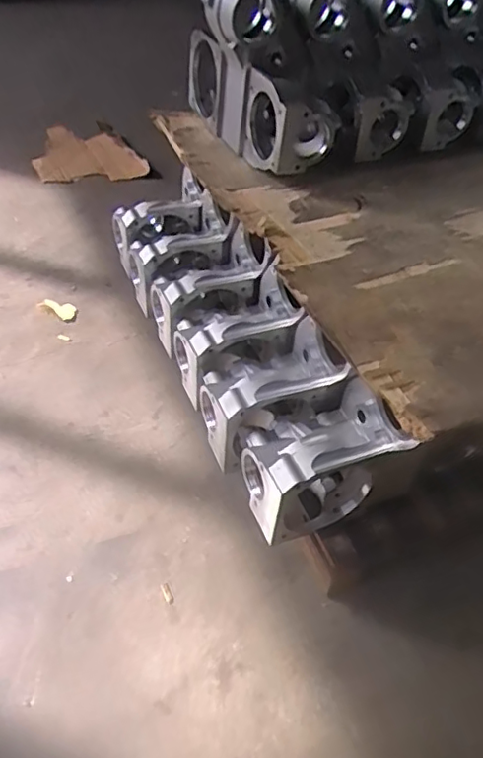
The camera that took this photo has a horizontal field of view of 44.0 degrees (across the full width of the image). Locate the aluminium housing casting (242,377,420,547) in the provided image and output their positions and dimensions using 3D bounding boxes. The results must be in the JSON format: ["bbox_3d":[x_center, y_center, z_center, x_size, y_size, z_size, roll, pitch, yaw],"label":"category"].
[{"bbox_3d":[0.122,0.145,1.023,0.230,0.235,0.204,-11,46,-13],"label":"aluminium housing casting"}]

